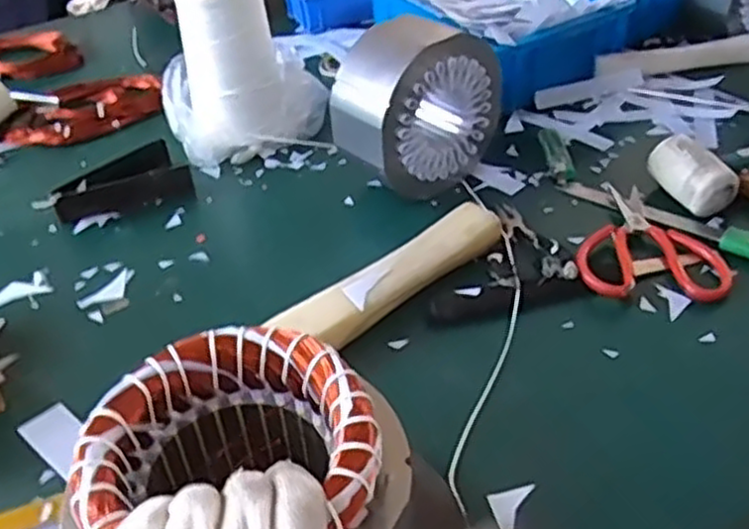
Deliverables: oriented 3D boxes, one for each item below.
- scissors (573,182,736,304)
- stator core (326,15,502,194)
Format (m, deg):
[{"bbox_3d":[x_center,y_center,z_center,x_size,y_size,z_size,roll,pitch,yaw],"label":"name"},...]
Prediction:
[{"bbox_3d":[0.221,-0.026,0.625,0.116,0.020,0.151,-2,38,3],"label":"scissors"},{"bbox_3d":[0.036,-0.143,0.690,0.143,0.149,0.082,-31,45,-29],"label":"stator core"}]

